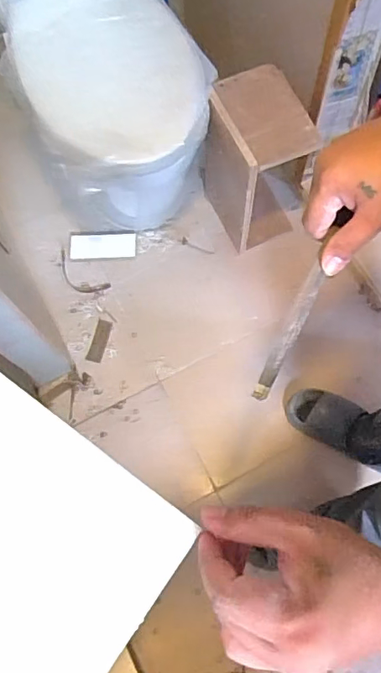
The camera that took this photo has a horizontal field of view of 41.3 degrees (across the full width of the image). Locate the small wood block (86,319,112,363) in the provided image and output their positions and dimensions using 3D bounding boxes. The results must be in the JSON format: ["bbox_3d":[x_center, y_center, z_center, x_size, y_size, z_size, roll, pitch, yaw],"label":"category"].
[{"bbox_3d":[-0.243,0.012,1.354,0.040,0.008,0.119,13,72,7],"label":"small wood block"}]

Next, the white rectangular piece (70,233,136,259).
[{"bbox_3d":[-0.246,-0.257,1.425,0.180,0.014,0.077,-3,71,1],"label":"white rectangular piece"}]

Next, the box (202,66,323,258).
[{"bbox_3d":[0.166,-0.392,1.241,0.190,0.414,0.267,-19,71,-4],"label":"box"}]

